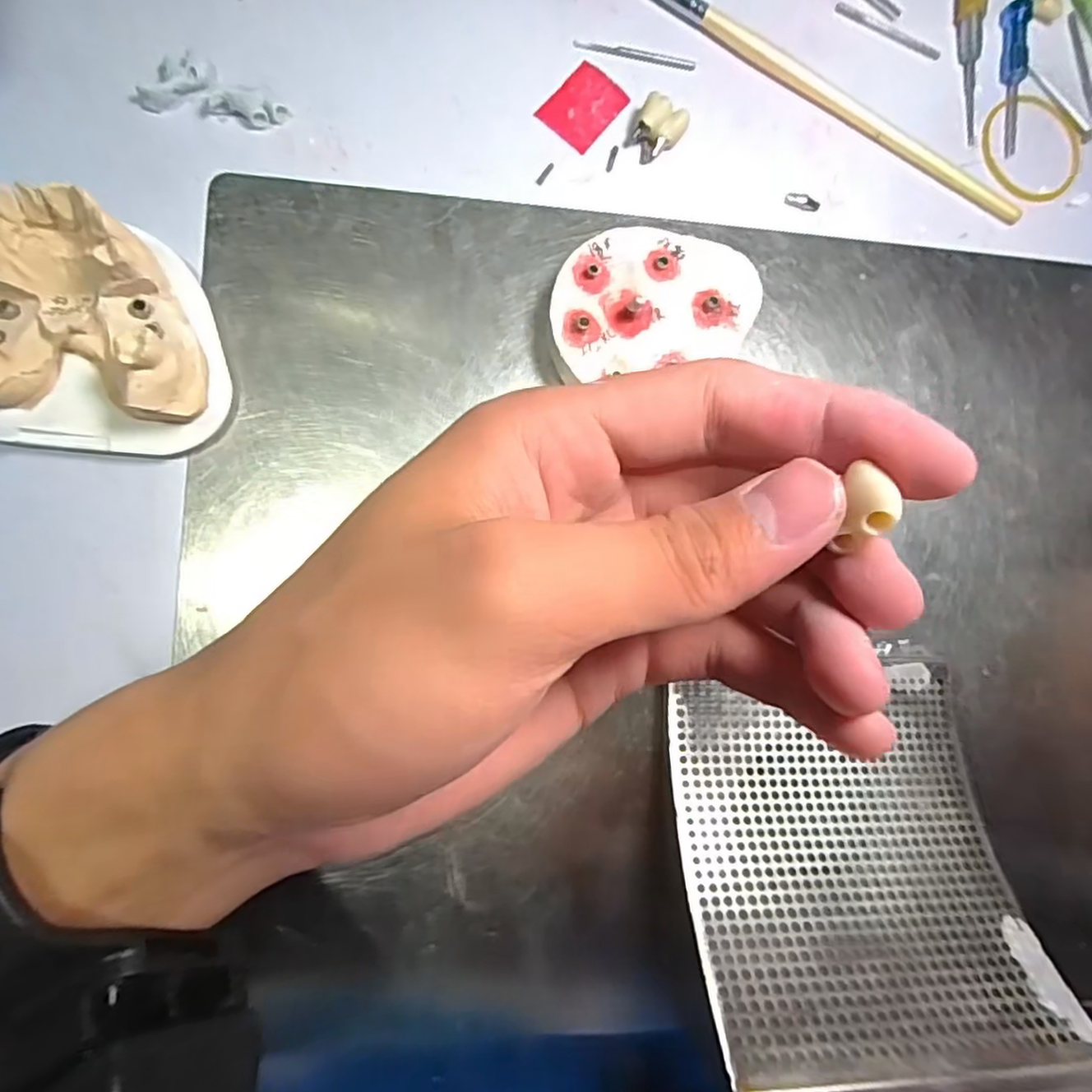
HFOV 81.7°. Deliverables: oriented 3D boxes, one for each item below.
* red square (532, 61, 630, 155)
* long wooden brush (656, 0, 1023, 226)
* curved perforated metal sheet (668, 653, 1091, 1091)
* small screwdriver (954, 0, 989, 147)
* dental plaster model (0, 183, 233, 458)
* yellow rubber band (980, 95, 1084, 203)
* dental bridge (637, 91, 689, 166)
[{"bbox_3d":[0.013,-0.150,0.214,0.021,0.004,0.028,39,83,-3],"label":"red square"},{"bbox_3d":[0.092,-0.166,0.223,0.186,0.008,0.010,28,84,-5],"label":"long wooden brush"},{"bbox_3d":[0.088,0.091,0.178,0.098,0.014,0.109,-3,52,-9],"label":"curved perforated metal sheet"},{"bbox_3d":[0.157,-0.182,0.233,0.009,0.007,0.062,2,86,-7],"label":"small screwdriver"},{"bbox_3d":[-0.126,-0.058,0.173,0.064,0.035,0.059,6,86,-7],"label":"dental plaster model"},{"bbox_3d":[0.183,-0.149,0.238,0.042,0.004,0.041,0,87,-7],"label":"yellow rubber band"},{"bbox_3d":[0.039,-0.140,0.214,0.017,0.011,0.017,0,87,-7],"label":"dental bridge"}]

